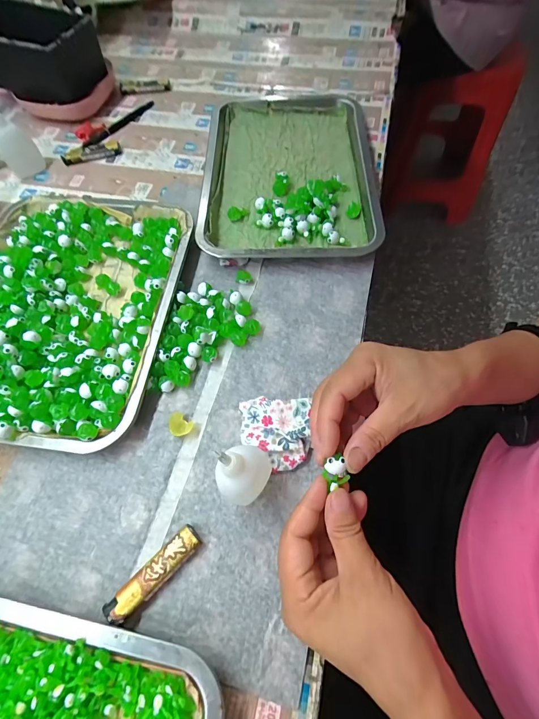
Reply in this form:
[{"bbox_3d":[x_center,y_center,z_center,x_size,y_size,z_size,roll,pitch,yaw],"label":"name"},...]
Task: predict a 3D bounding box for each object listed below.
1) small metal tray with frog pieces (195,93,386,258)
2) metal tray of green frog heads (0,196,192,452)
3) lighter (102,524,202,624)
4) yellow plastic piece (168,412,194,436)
[{"bbox_3d":[0.022,-0.244,0.455,0.210,0.031,0.289,0,65,1],"label":"small metal tray with frog pieces"},{"bbox_3d":[-0.224,-0.061,0.372,0.234,0.034,0.293,6,65,4],"label":"metal tray of green frog heads"},{"bbox_3d":[-0.087,0.163,0.267,0.078,0.013,0.020,-42,71,-17],"label":"lighter"},{"bbox_3d":[-0.082,0.060,0.321,0.023,0.008,0.019,30,69,14],"label":"yellow plastic piece"}]

